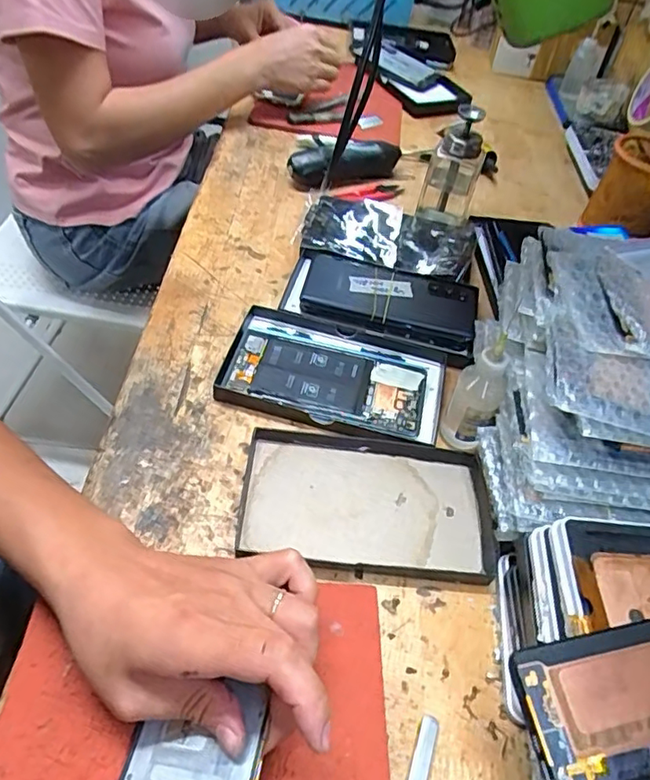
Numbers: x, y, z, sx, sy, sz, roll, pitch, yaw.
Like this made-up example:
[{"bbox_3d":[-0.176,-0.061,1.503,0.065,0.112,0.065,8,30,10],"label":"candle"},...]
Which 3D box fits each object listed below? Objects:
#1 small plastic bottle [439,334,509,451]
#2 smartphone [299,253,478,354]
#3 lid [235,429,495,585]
[{"bbox_3d":[0.115,-0.001,0.423,0.033,0.096,0.036,22,51,11],"label":"small plastic bottle"},{"bbox_3d":[0.062,-0.088,0.540,0.163,0.017,0.090,14,55,4],"label":"smartphone"},{"bbox_3d":[0.031,0.083,0.409,0.178,0.020,0.103,9,49,-1],"label":"lid"}]

